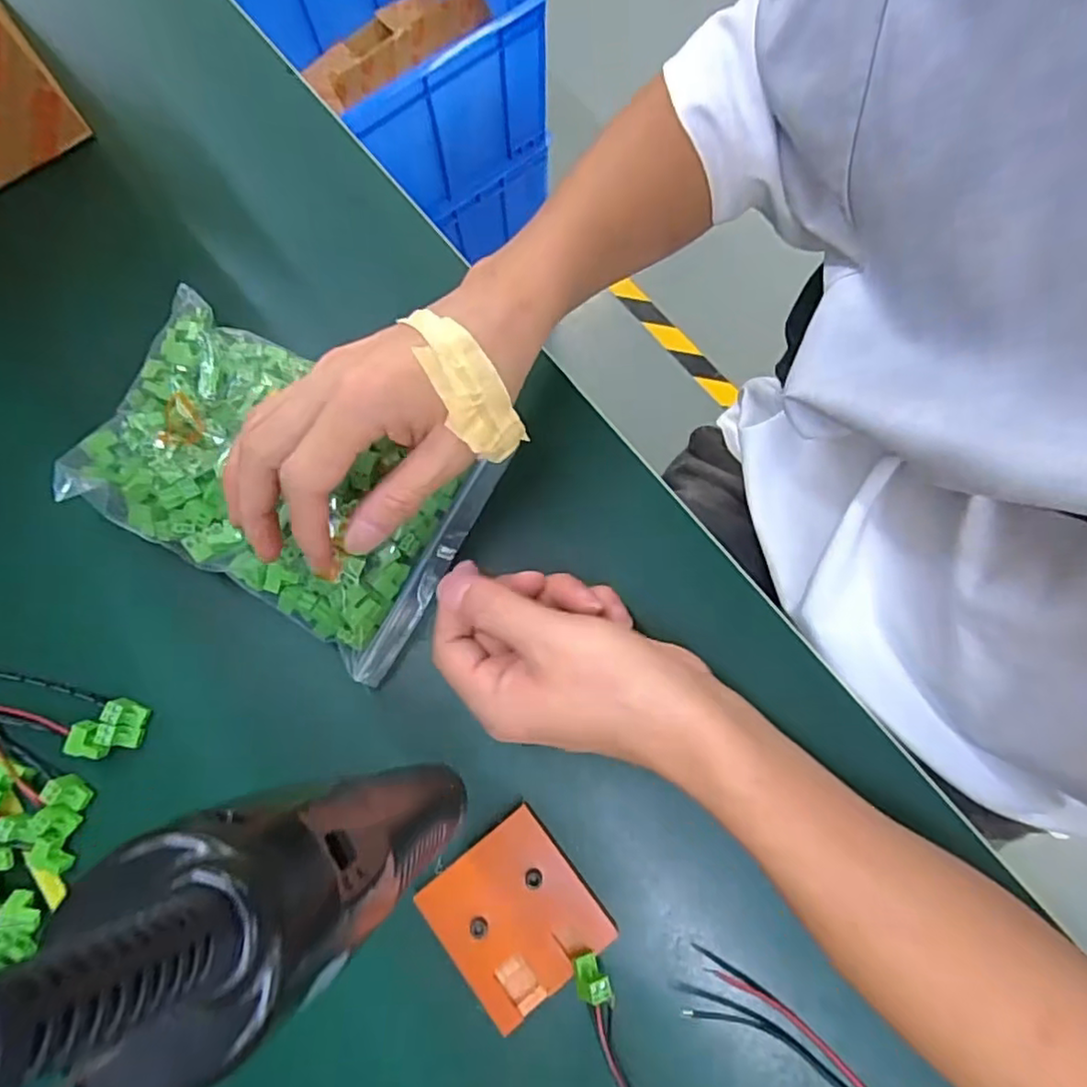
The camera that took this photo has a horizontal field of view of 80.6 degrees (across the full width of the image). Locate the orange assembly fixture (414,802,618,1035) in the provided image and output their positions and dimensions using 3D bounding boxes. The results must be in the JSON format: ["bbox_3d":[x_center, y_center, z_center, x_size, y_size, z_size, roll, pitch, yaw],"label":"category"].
[{"bbox_3d":[-0.014,0.183,0.318,0.070,0.009,0.075,-38,77,-7],"label":"orange assembly fixture"}]

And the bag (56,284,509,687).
[{"bbox_3d":[-0.151,-0.039,0.361,0.222,0.030,0.134,28,76,8],"label":"bag"}]

